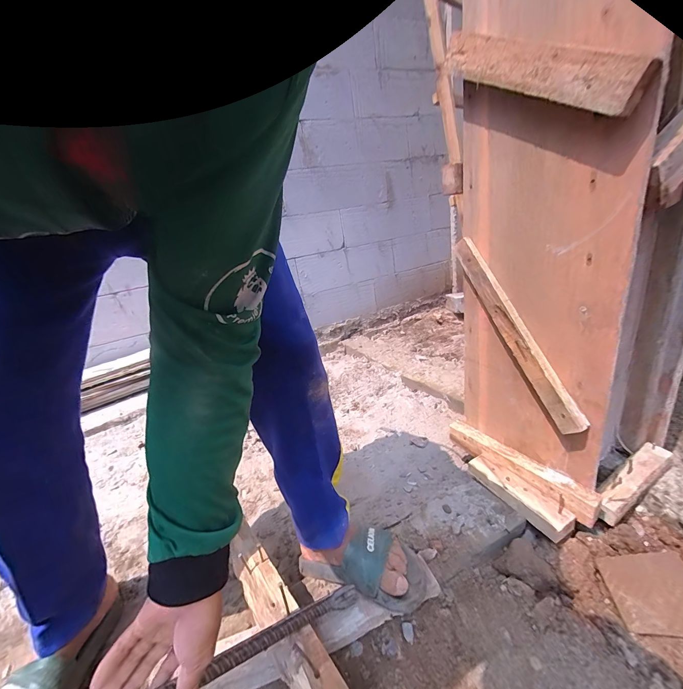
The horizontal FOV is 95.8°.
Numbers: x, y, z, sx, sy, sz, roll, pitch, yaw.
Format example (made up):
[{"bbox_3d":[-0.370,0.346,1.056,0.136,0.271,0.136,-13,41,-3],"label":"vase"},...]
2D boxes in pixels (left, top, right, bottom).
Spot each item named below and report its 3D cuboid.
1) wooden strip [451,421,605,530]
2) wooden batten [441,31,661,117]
[{"bbox_3d":[0.389,0.273,0.714,0.045,0.065,0.341,-19,24,-24],"label":"wooden strip"},{"bbox_3d":[0.272,-0.410,0.458,0.033,0.054,0.337,-15,51,-23],"label":"wooden batten"}]

